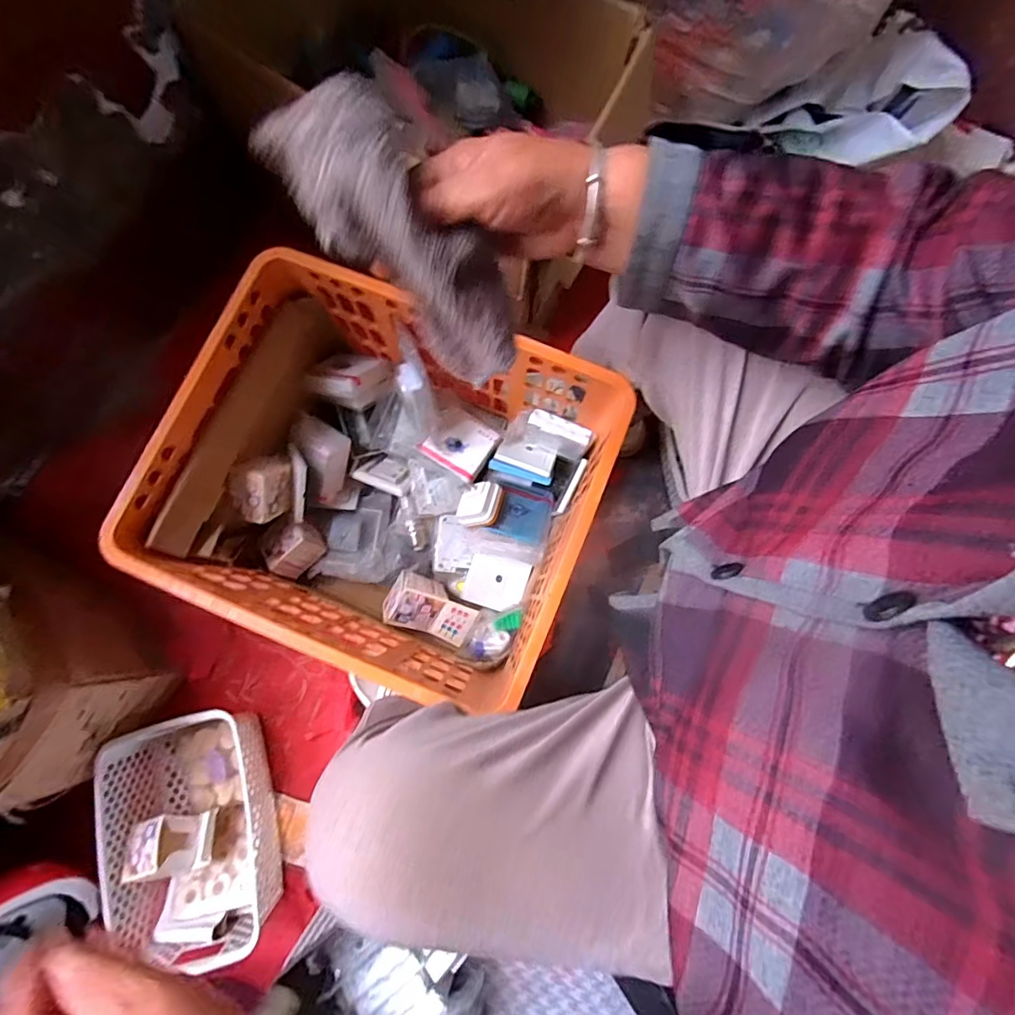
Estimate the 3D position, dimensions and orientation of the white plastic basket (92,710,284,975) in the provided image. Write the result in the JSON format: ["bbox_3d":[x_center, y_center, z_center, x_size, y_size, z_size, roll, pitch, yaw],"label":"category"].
[{"bbox_3d":[-0.434,0.446,0.698,0.208,0.093,0.299,-18,80,-3],"label":"white plastic basket"}]

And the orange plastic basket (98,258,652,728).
[{"bbox_3d":[-0.151,-0.026,0.661,0.448,0.251,0.393,22,80,4],"label":"orange plastic basket"}]

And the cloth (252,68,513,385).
[{"bbox_3d":[-0.053,-0.156,0.314,0.064,0.189,0.063,-51,39,-8],"label":"cloth"}]

